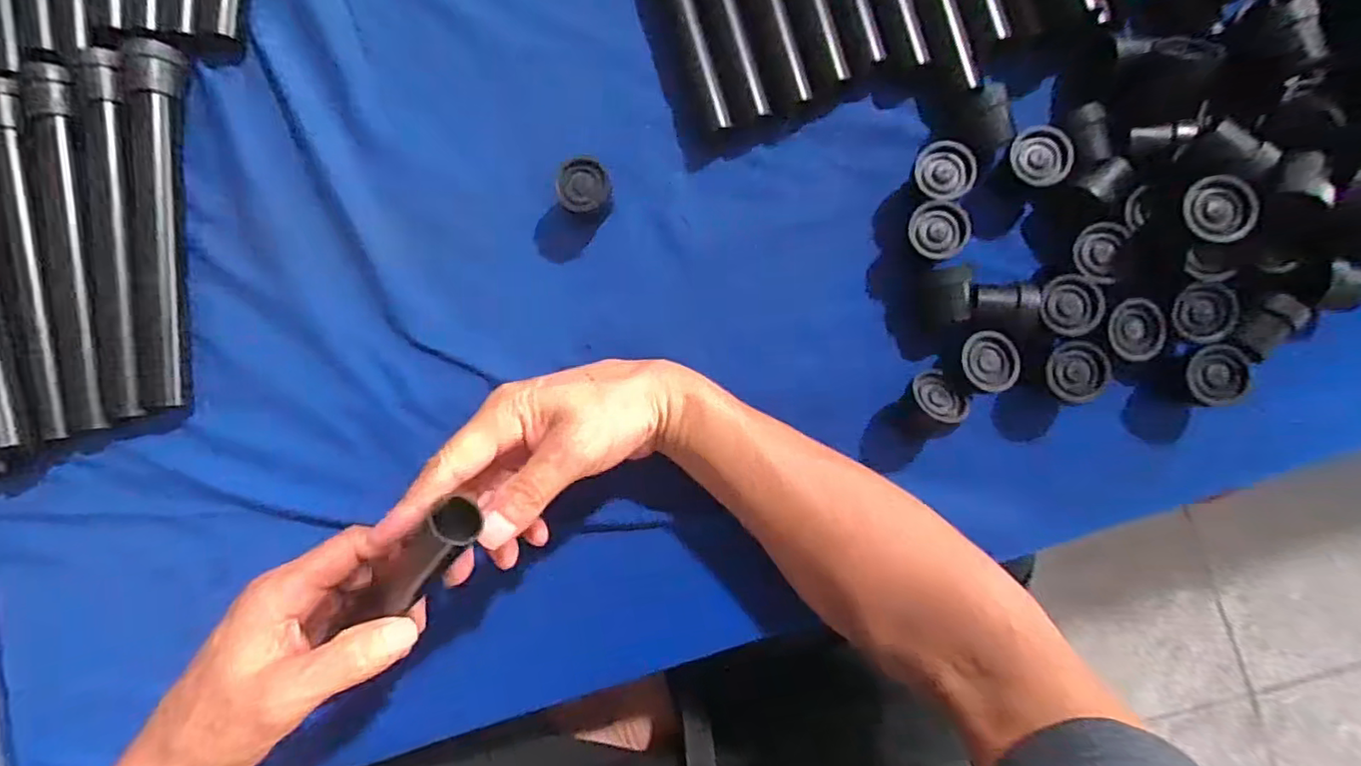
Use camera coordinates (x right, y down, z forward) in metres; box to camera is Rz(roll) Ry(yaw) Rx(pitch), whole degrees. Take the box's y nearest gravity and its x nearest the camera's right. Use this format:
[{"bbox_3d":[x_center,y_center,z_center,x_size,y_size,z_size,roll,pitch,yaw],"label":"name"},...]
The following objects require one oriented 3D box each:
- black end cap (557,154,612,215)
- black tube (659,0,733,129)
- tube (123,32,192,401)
[{"bbox_3d":[-0.060,-0.122,0.385,0.033,0.034,0.031,0,87,3],"label":"black end cap"},{"bbox_3d":[-0.007,-0.266,0.393,0.021,0.016,0.214,-17,86,2],"label":"black tube"},{"bbox_3d":[-0.349,-0.105,0.402,0.026,0.032,0.238,-2,87,3],"label":"tube"}]

